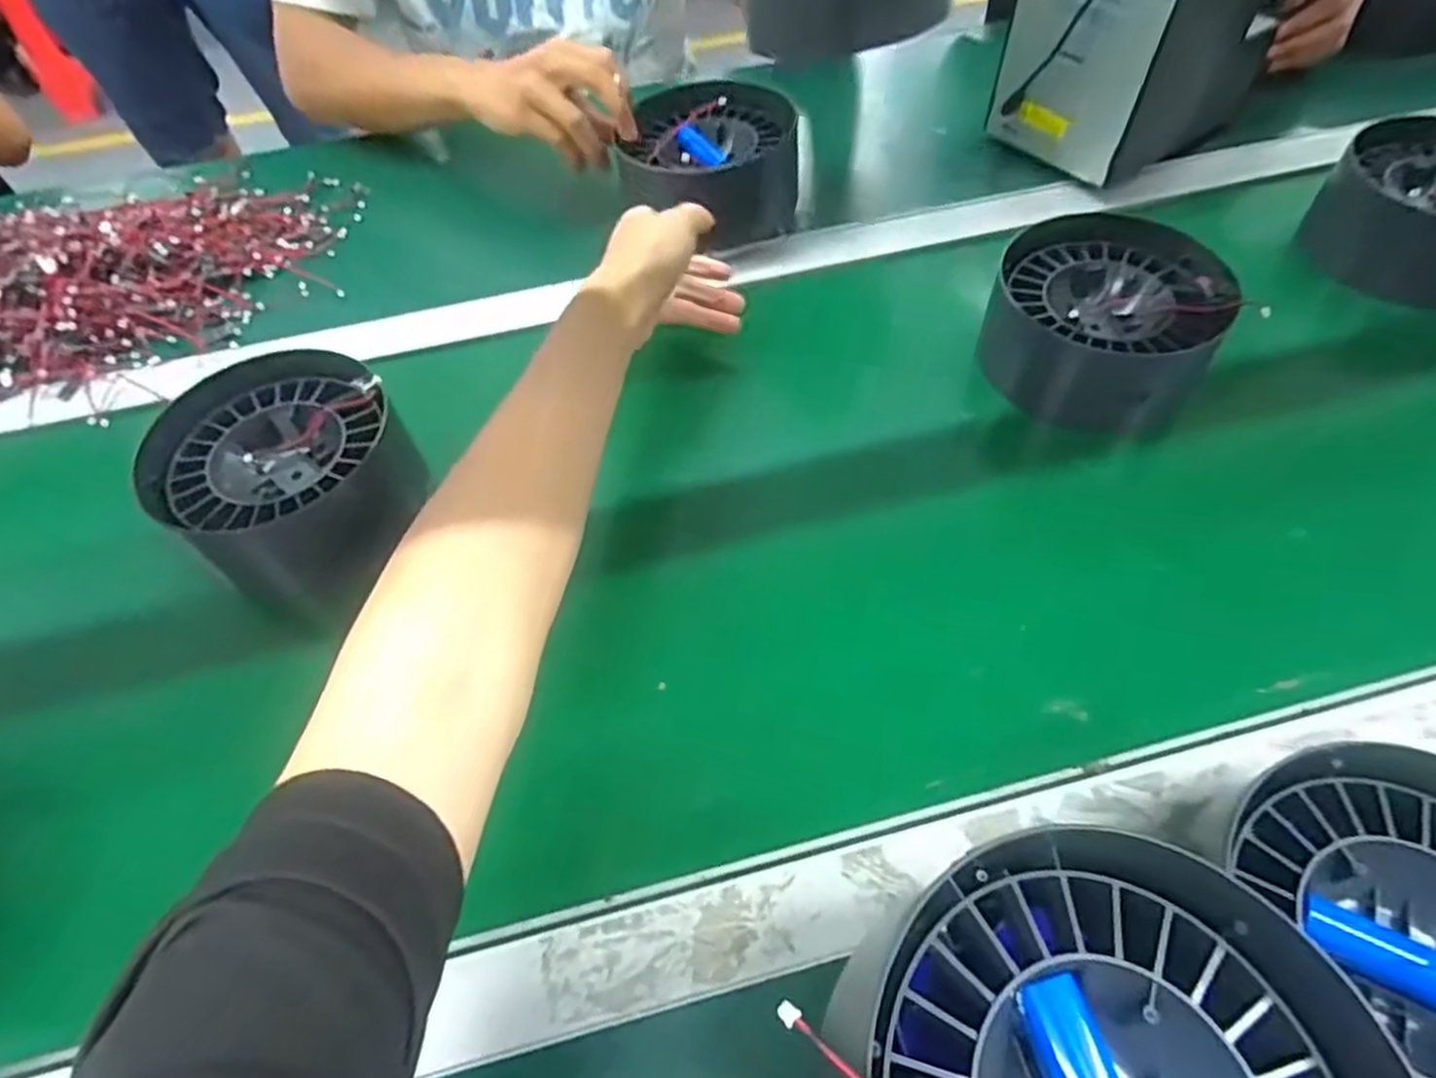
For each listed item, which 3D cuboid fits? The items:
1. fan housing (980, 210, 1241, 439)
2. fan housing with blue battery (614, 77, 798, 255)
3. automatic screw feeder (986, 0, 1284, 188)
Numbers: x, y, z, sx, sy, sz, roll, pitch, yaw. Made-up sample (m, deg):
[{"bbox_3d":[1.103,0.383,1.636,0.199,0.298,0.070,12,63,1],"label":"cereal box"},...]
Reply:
[{"bbox_3d":[0.260,-0.147,0.523,0.139,0.085,0.124,22,59,17],"label":"fan housing"},{"bbox_3d":[-0.007,-0.294,0.609,0.134,0.080,0.122,10,56,10],"label":"fan housing with blue battery"},{"bbox_3d":[0.323,-0.392,0.602,0.143,0.142,0.128,-31,59,-17],"label":"automatic screw feeder"}]

